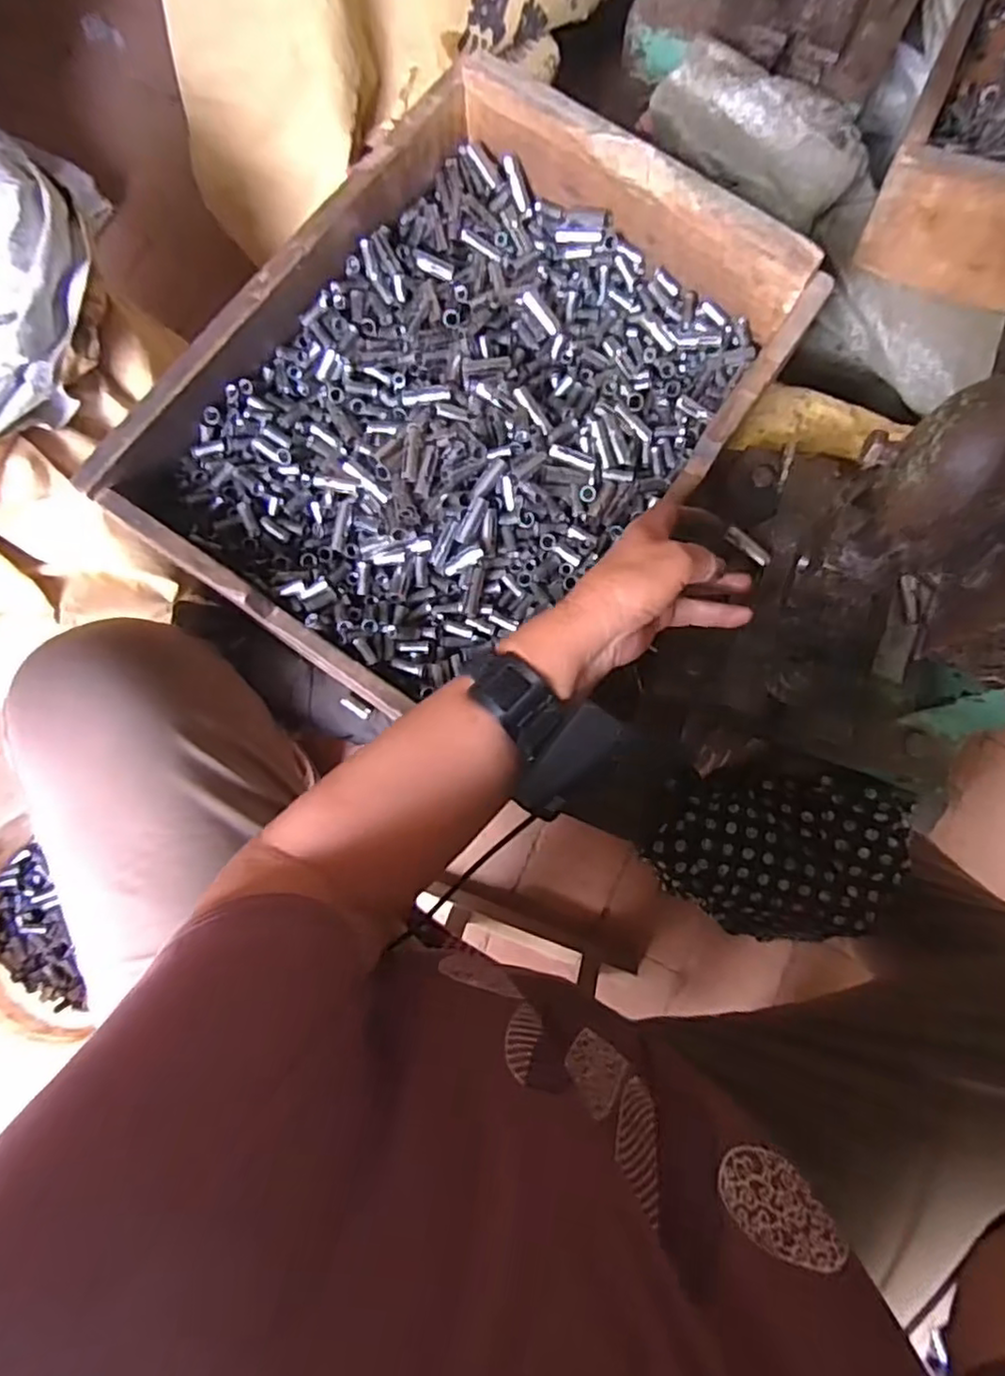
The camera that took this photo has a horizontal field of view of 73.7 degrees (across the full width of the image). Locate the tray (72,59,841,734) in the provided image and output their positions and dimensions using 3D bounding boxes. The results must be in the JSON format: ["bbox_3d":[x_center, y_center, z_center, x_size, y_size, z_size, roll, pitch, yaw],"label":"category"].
[{"bbox_3d":[-0.026,-0.212,0.520,0.352,0.086,0.452,39,83,6],"label":"tray"}]

